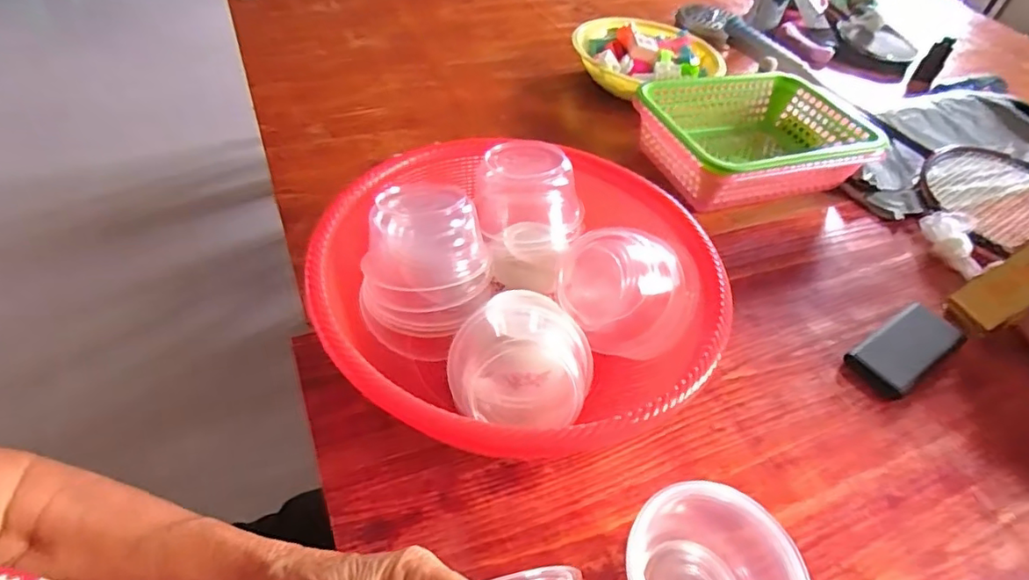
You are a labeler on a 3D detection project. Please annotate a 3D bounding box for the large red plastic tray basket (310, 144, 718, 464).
[{"bbox_3d":[0.002,0.012,0.514,0.334,0.142,0.334,3,47,-6],"label":"large red plastic tray basket"}]

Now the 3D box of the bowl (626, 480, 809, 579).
[{"bbox_3d":[0.131,0.204,0.393,0.111,0.080,0.113,4,46,-4],"label":"bowl"}]

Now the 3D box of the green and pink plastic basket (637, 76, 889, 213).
[{"bbox_3d":[0.339,-0.211,0.803,0.309,0.090,0.218,-10,49,-16],"label":"green and pink plastic basket"}]

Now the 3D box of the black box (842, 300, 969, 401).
[{"bbox_3d":[0.420,0.063,0.605,0.148,0.018,0.062,-24,54,-27],"label":"black box"}]

